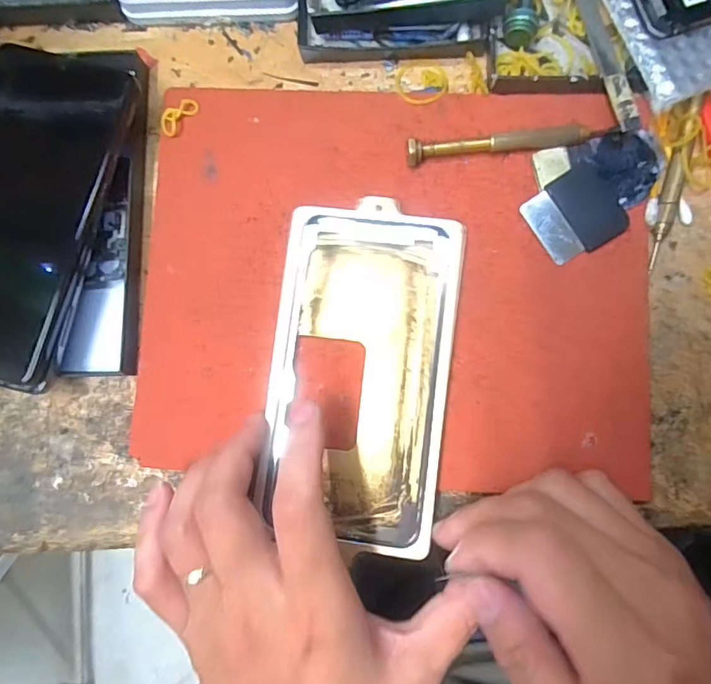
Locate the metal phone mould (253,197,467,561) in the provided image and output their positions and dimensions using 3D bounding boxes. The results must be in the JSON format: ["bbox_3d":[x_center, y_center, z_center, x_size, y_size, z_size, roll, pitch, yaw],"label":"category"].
[{"bbox_3d":[0.003,0.013,0.234,0.085,0.018,0.159,7,89,2],"label":"metal phone mould"}]

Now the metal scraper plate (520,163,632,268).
[{"bbox_3d":[0.108,-0.063,0.238,0.042,0.004,0.038,-33,84,0],"label":"metal scraper plate"}]

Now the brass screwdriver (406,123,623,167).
[{"bbox_3d":[0.076,-0.099,0.241,0.101,0.011,0.009,-7,85,3],"label":"brass screwdriver"}]

